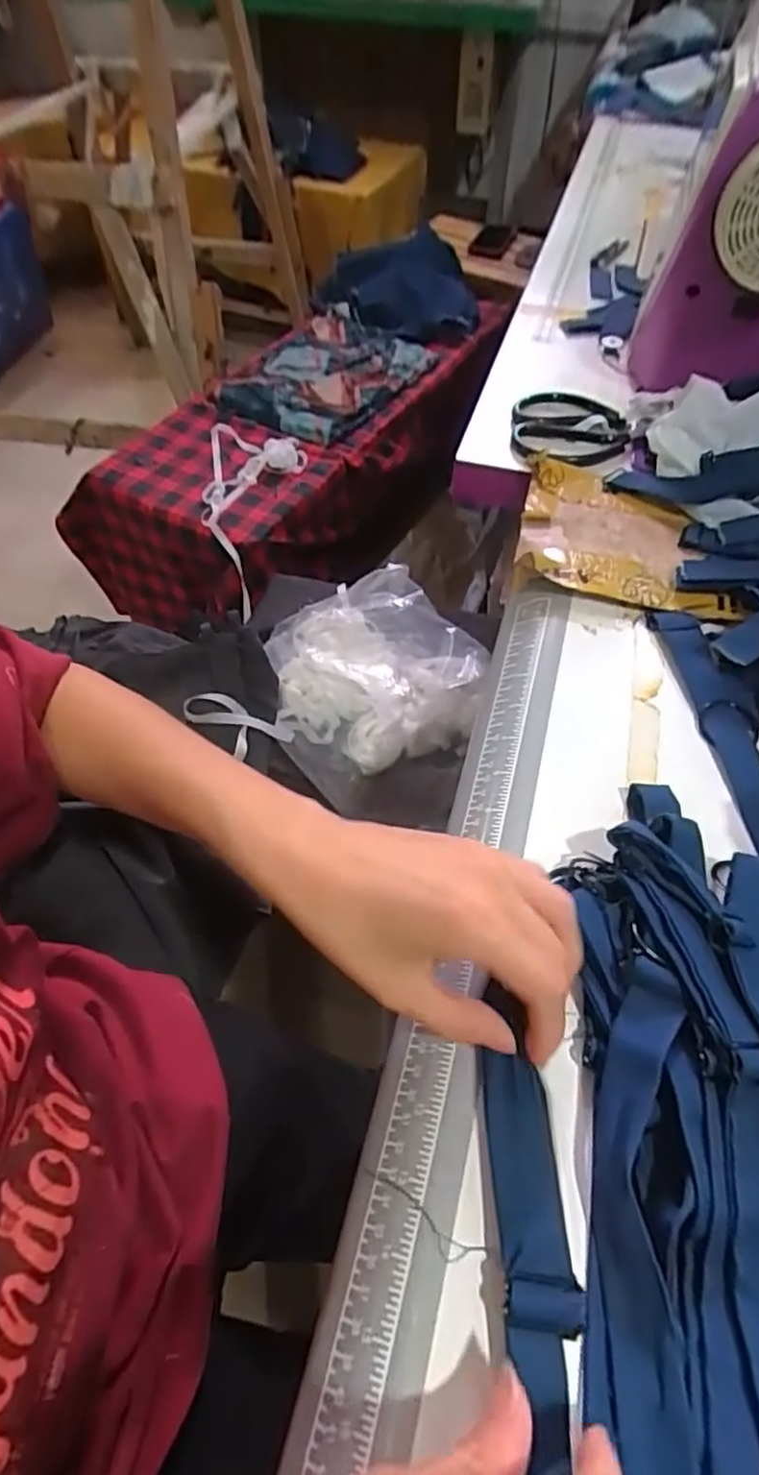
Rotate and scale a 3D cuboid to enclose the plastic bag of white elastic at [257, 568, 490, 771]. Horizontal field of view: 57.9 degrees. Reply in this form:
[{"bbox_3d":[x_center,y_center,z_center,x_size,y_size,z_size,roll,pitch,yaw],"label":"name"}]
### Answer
[{"bbox_3d":[-0.001,-0.067,0.761,0.214,0.067,0.228,-33,64,-4],"label":"plastic bag of white elastic"}]

